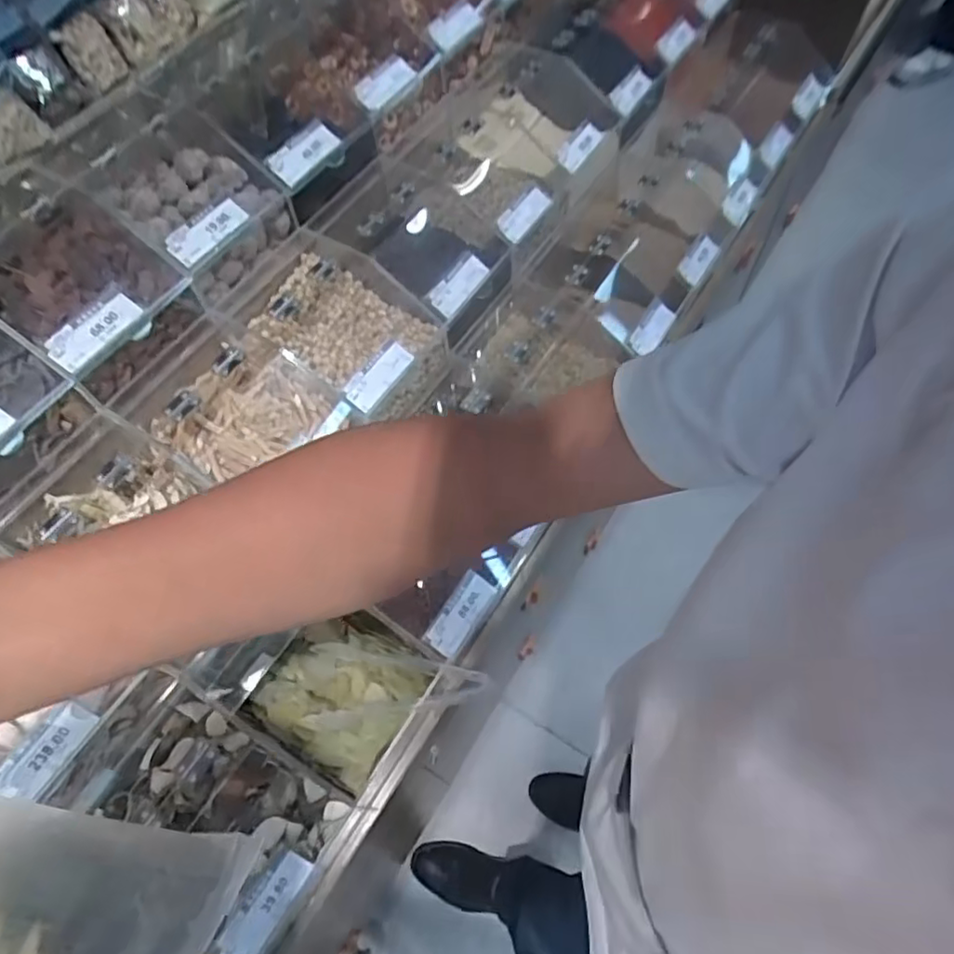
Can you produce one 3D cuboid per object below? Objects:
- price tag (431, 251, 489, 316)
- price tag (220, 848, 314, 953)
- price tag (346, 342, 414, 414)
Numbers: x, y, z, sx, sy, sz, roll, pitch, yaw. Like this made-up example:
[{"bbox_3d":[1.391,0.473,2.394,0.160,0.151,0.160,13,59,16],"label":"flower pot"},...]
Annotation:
[{"bbox_3d":[-0.022,-0.250,0.820,0.092,0.040,0.010,-53,30,-15],"label":"price tag"},{"bbox_3d":[-0.203,0.414,0.611,0.043,0.004,0.096,42,55,-11],"label":"price tag"},{"bbox_3d":[-0.115,-0.121,0.755,0.008,0.034,0.100,-1,46,54],"label":"price tag"}]

